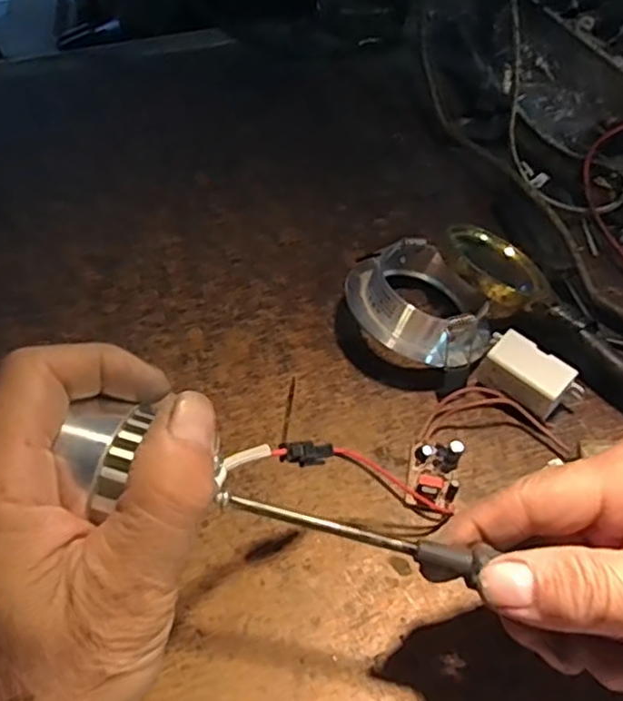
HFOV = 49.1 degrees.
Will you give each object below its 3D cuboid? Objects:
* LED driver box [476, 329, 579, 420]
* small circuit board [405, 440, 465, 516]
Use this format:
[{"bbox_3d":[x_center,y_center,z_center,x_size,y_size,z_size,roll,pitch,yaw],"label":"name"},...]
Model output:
[{"bbox_3d":[0.110,0.012,0.348,0.041,0.020,0.023,35,62,23],"label":"LED driver box"},{"bbox_3d":[0.059,0.059,0.326,0.022,0.017,0.032,11,55,9],"label":"small circuit board"}]

